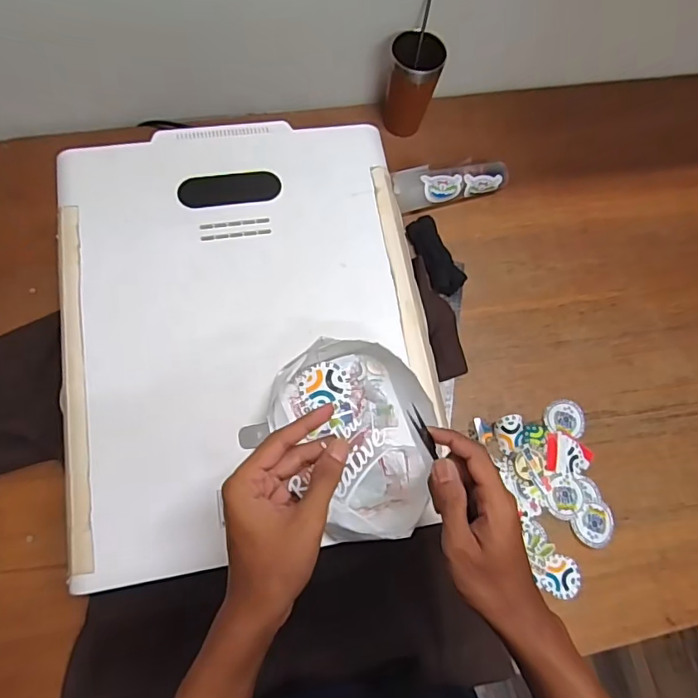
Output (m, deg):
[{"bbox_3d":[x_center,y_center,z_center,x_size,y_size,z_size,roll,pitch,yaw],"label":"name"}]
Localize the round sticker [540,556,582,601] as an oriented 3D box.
[{"bbox_3d":[0.281,0.301,0.676,0.049,0.004,0.052,-1,75,4],"label":"round sticker"}]

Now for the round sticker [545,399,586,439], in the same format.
[{"bbox_3d":[0.314,0.100,0.742,0.060,0.009,0.052,11,72,-1],"label":"round sticker"}]

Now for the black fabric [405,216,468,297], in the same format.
[{"bbox_3d":[0.134,-0.145,0.791,0.055,0.021,0.127,-25,76,-12],"label":"black fabric"}]

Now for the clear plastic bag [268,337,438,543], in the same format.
[{"bbox_3d":[0.014,0.088,0.527,0.147,0.057,0.196,-32,75,-12],"label":"clear plastic bag"}]

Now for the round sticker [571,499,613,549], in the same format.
[{"bbox_3d":[0.334,0.238,0.697,0.050,0.005,0.061,43,74,9],"label":"round sticker"}]

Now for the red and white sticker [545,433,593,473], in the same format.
[{"bbox_3d":[0.311,0.151,0.725,0.071,0.006,0.054,16,72,-9],"label":"red and white sticker"}]

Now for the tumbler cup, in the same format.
[{"bbox_3d":[0.102,-0.420,0.822,0.076,0.134,0.076,1,72,-4],"label":"tumbler cup"}]

